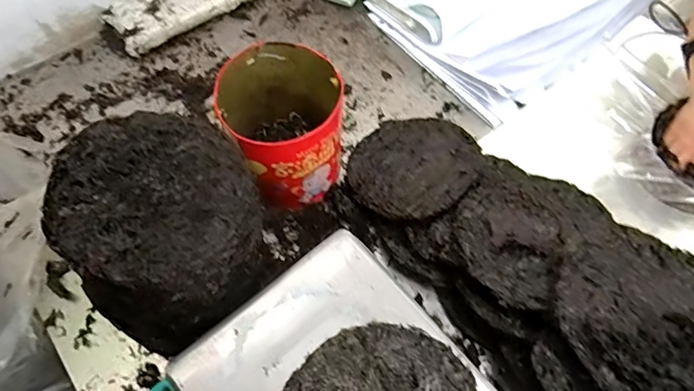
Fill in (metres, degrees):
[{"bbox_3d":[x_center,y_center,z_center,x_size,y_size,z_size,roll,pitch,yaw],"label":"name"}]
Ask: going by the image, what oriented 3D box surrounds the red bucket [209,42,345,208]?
[{"bbox_3d":[-0.089,-0.091,0.676,0.158,0.183,0.175,-21,65,-11],"label":"red bucket"}]

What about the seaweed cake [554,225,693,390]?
[{"bbox_3d":[0.333,0.130,0.505,0.193,0.056,0.204,37,68,16],"label":"seaweed cake"}]

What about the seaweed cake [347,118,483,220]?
[{"bbox_3d":[0.099,-0.048,0.710,0.189,0.015,0.191,14,56,27],"label":"seaweed cake"}]

